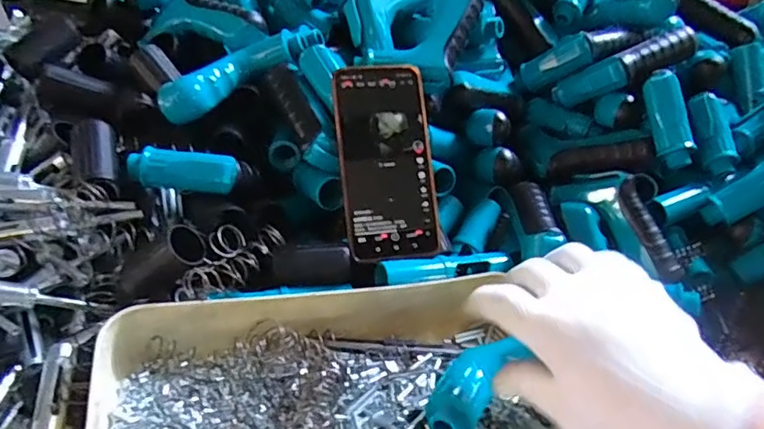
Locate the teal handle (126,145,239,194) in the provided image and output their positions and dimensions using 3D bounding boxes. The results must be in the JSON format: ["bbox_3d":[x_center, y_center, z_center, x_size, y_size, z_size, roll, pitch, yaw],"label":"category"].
[{"bbox_3d":[-0.158,-0.035,0.451,0.084,0.029,0.022,5,32,4],"label":"teal handle"}]

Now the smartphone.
[{"bbox_3d":[0.005,-0.045,0.476,0.076,0.163,0.006,-5,-7,-12],"label":"smartphone"}]

